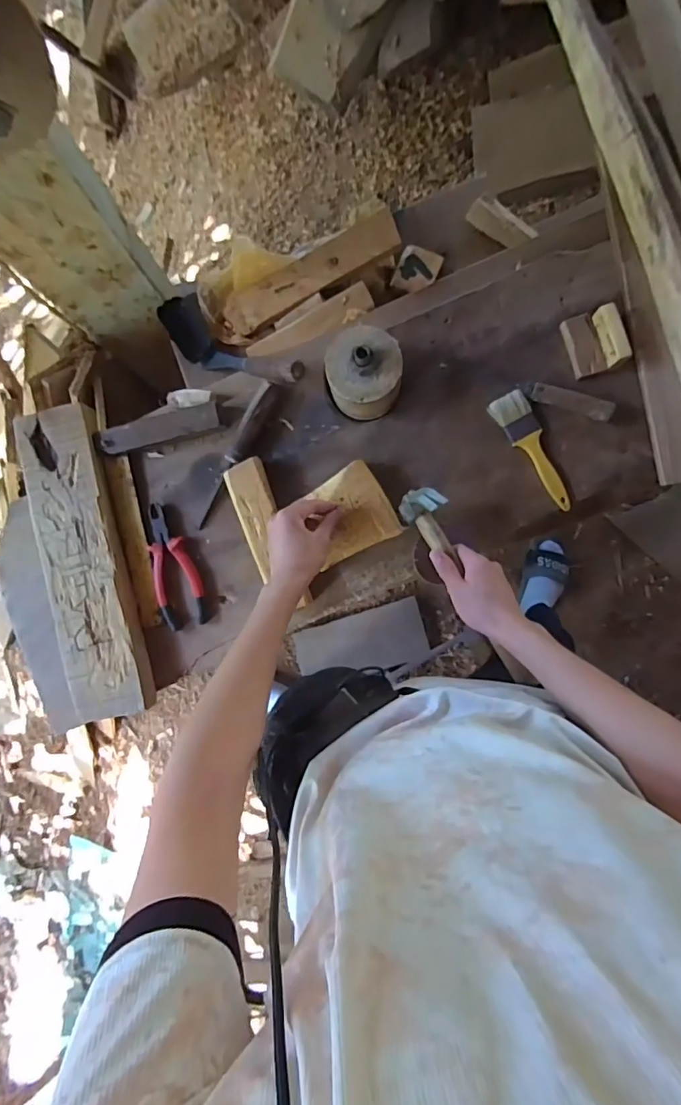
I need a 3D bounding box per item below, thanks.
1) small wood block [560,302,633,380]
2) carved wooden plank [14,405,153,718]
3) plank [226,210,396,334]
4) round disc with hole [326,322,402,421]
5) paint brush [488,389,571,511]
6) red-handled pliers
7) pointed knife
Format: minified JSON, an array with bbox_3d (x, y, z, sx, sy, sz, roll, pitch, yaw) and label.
[{"bbox_3d":[0.342,-0.286,0.668,0.059,0.045,0.088,-16,87,2],"label":"small wood block"},{"bbox_3d":[-0.375,0.015,0.730,0.115,0.026,0.449,-12,88,2],"label":"carved wooden plank"},{"bbox_3d":[-0.053,-0.438,0.790,0.299,0.020,0.063,-21,87,18],"label":"plank"},{"bbox_3d":[0.033,-0.245,0.677,0.101,0.095,0.106,-9,88,2],"label":"round disc with hole"},{"bbox_3d":[0.273,-0.143,0.689,0.048,0.012,0.176,-33,87,1],"label":"paint brush"},{"bbox_3d":[-0.250,0.019,0.735,0.067,0.013,0.186,-18,87,2],"label":"red-handled pliers"},{"bbox_3d":[-0.155,-0.142,0.726,0.025,0.036,0.225,30,90,3],"label":"pointed knife"}]

